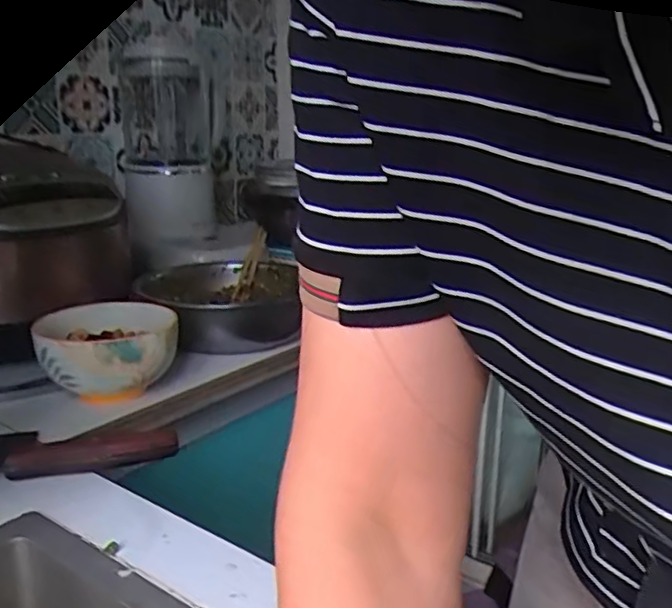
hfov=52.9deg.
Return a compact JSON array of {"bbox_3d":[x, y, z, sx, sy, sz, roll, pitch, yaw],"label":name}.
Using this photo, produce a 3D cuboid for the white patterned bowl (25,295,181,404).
[{"bbox_3d":[-0.232,0.046,0.693,0.137,0.062,0.143,-5,16,-16],"label":"white patterned bowl"}]

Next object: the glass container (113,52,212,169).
[{"bbox_3d":[-0.292,-0.319,1.135,0.146,0.178,0.157,-5,16,-16],"label":"glass container"}]

